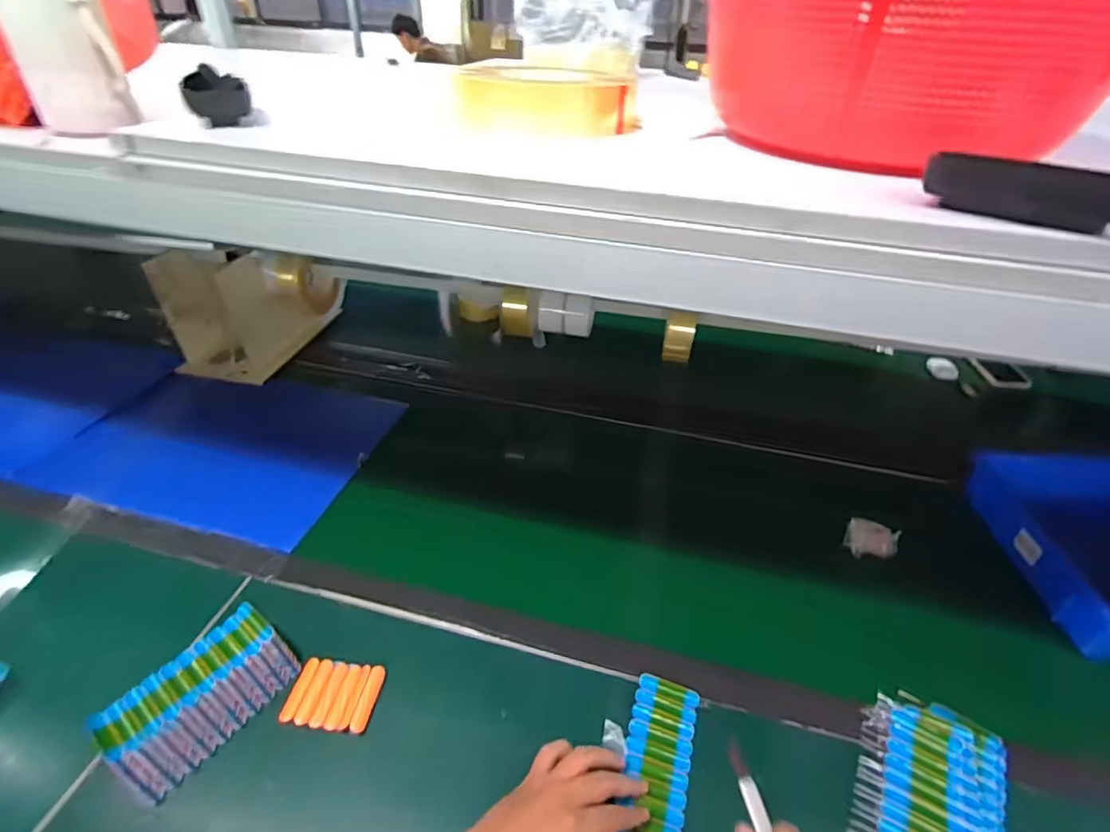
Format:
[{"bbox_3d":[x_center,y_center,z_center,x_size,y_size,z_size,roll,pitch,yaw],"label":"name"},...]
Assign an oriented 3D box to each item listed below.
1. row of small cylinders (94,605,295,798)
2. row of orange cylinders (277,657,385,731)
[{"bbox_3d":[-0.338,0.267,0.519,0.084,0.049,0.146,25,42,26],"label":"row of small cylinders"},{"bbox_3d":[-0.225,0.283,0.549,0.088,0.011,0.062,7,37,5],"label":"row of orange cylinders"}]

